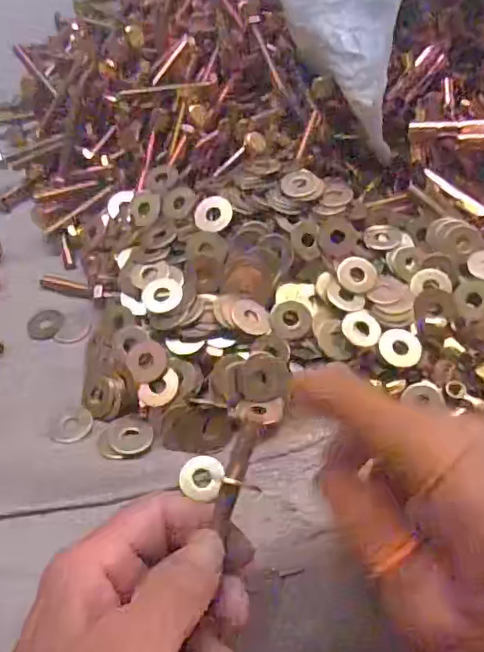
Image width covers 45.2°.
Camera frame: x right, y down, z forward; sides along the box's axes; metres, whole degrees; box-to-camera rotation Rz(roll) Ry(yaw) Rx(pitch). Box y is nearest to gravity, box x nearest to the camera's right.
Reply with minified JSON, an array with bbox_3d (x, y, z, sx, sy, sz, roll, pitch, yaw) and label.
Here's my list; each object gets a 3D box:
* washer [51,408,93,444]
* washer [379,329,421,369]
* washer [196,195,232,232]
[{"bbox_3d":[-0.085,0.049,0.289,0.020,0.004,0.019,-13,51,-5],"label":"washer"},{"bbox_3d":[0.080,0.011,0.292,0.021,0.004,0.020,0,65,1],"label":"washer"},{"bbox_3d":[-0.015,-0.060,0.312,0.020,0.004,0.023,-11,63,5],"label":"washer"}]

